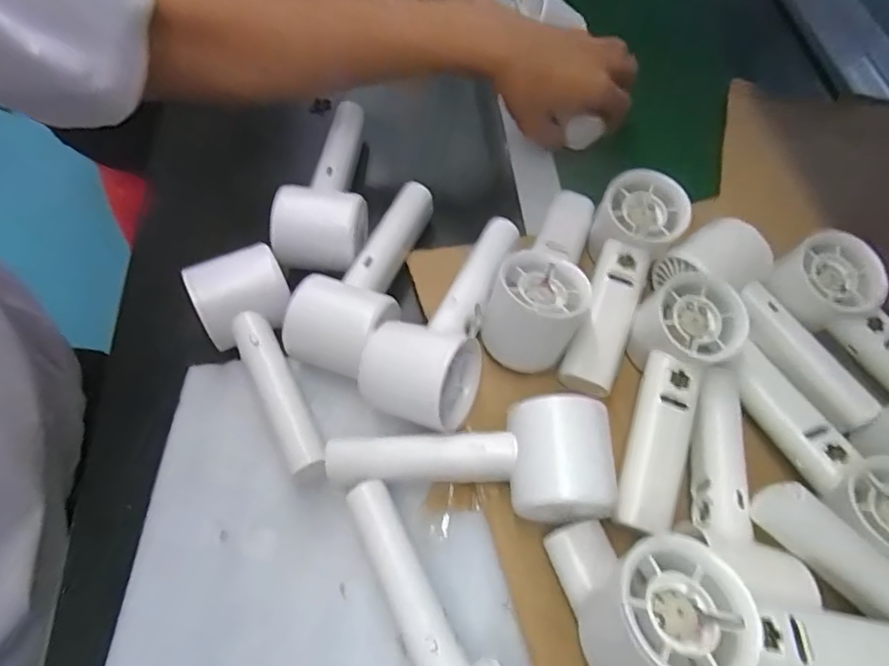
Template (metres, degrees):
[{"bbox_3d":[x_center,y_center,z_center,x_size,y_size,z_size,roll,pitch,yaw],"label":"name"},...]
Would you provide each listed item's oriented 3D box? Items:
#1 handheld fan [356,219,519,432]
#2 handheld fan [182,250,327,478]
[{"bbox_3d":[-0.004,-0.005,0.346,0.072,0.054,0.131,18,63,8],"label":"handheld fan"},{"bbox_3d":[-0.107,0.019,0.340,0.054,0.047,0.144,-25,66,-14],"label":"handheld fan"}]

